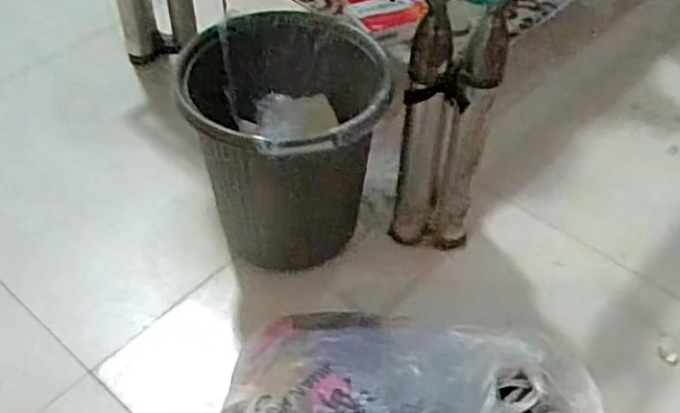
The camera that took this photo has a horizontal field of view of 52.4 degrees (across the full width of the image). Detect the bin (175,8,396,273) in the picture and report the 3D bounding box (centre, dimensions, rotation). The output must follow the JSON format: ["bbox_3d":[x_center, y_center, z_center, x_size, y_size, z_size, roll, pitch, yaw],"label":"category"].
[{"bbox_3d":[-0.061,-0.078,0.877,0.236,0.241,0.244,-1,45,0],"label":"bin"}]

